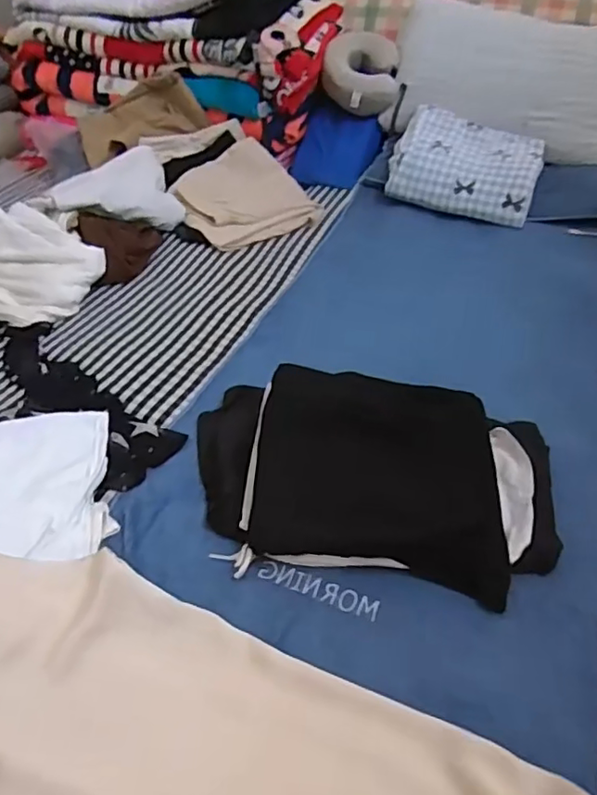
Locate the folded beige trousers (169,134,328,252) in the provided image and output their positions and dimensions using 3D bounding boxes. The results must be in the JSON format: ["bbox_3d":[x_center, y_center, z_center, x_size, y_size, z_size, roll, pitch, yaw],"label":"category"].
[{"bbox_3d":[-0.145,-0.504,1.434,0.304,0.029,0.325,-32,66,-22],"label":"folded beige trousers"}]

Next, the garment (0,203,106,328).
[{"bbox_3d":[-0.572,-0.278,1.200,0.313,0.137,0.225,25,49,28],"label":"garment"}]

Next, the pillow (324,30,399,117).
[{"bbox_3d":[0.180,-0.942,1.657,0.216,0.152,0.251,2,43,3],"label":"pillow"}]

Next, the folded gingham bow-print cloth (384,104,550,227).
[{"bbox_3d":[0.439,-0.613,1.496,0.369,0.071,0.294,18,70,9],"label":"folded gingham bow-print cloth"}]

